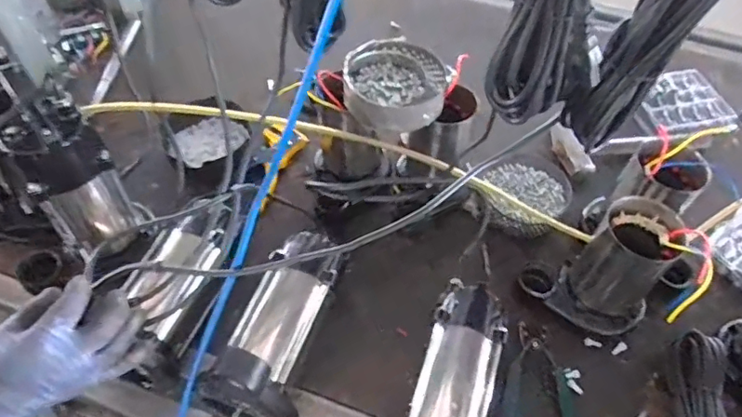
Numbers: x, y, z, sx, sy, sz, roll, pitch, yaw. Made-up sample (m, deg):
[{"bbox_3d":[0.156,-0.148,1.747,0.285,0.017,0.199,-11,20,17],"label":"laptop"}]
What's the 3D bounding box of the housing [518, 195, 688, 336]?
[{"bbox_3d":[0.300,0.071,0.697,0.154,0.153,0.129,37,61,23],"label":"housing"}]

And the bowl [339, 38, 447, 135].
[{"bbox_3d":[0.033,-0.169,0.721,0.134,0.050,0.152,3,54,1],"label":"bowl"}]

